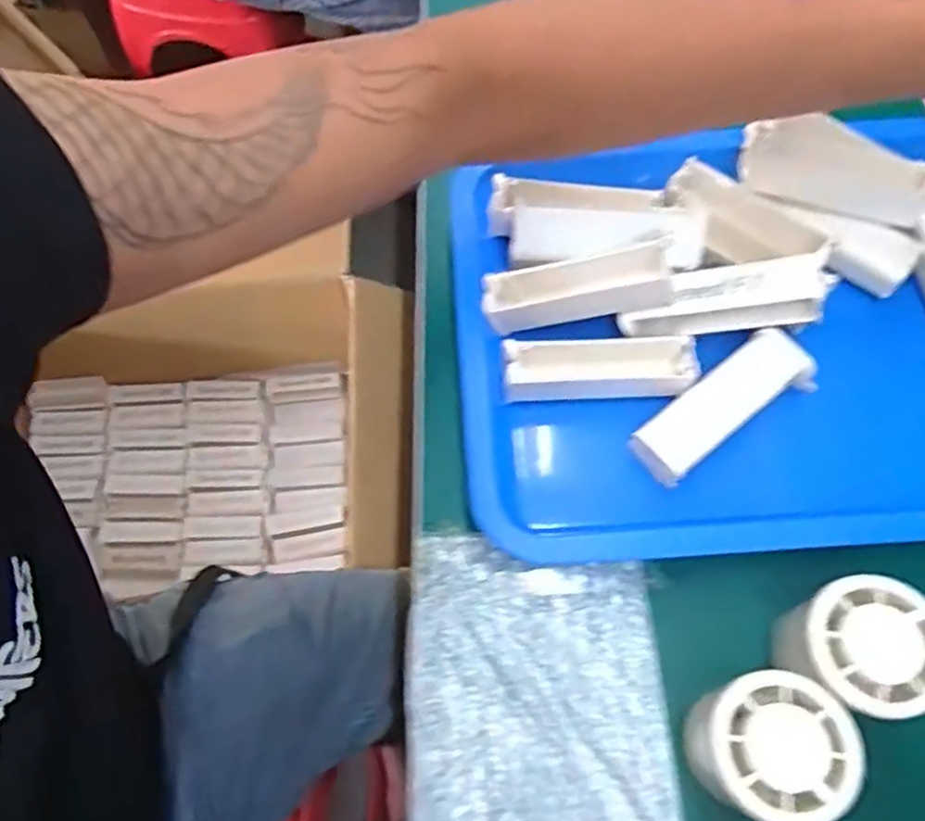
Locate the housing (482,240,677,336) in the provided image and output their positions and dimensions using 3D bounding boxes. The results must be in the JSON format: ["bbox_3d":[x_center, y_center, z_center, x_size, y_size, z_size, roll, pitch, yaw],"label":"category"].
[{"bbox_3d":[0.063,-0.067,0.400,0.099,0.027,0.027,-9,65,15],"label":"housing"}]

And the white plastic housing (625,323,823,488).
[{"bbox_3d":[0.138,-0.002,0.387,0.103,0.022,0.036,-32,68,-11],"label":"white plastic housing"}]

